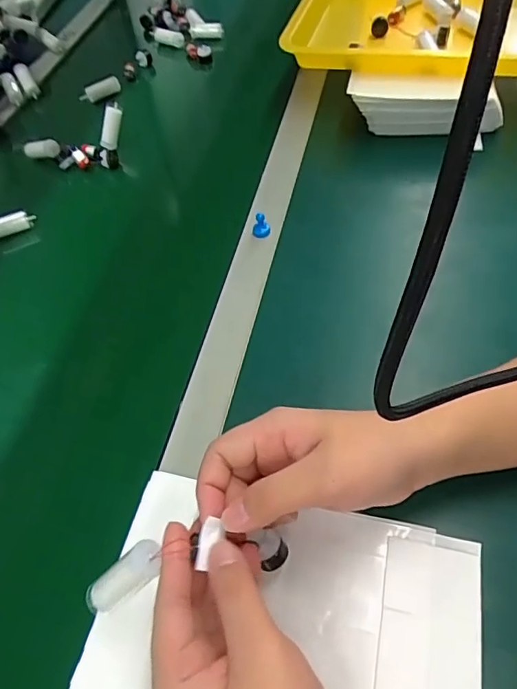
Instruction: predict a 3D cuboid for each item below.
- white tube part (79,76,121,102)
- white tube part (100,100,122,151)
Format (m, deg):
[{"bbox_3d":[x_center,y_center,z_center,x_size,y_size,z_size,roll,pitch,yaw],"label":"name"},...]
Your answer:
[{"bbox_3d":[-0.232,-0.376,0.741,0.063,0.020,0.018,-33,62,-18],"label":"white tube part"},{"bbox_3d":[-0.190,-0.283,0.654,0.017,0.057,0.021,22,21,15],"label":"white tube part"}]

